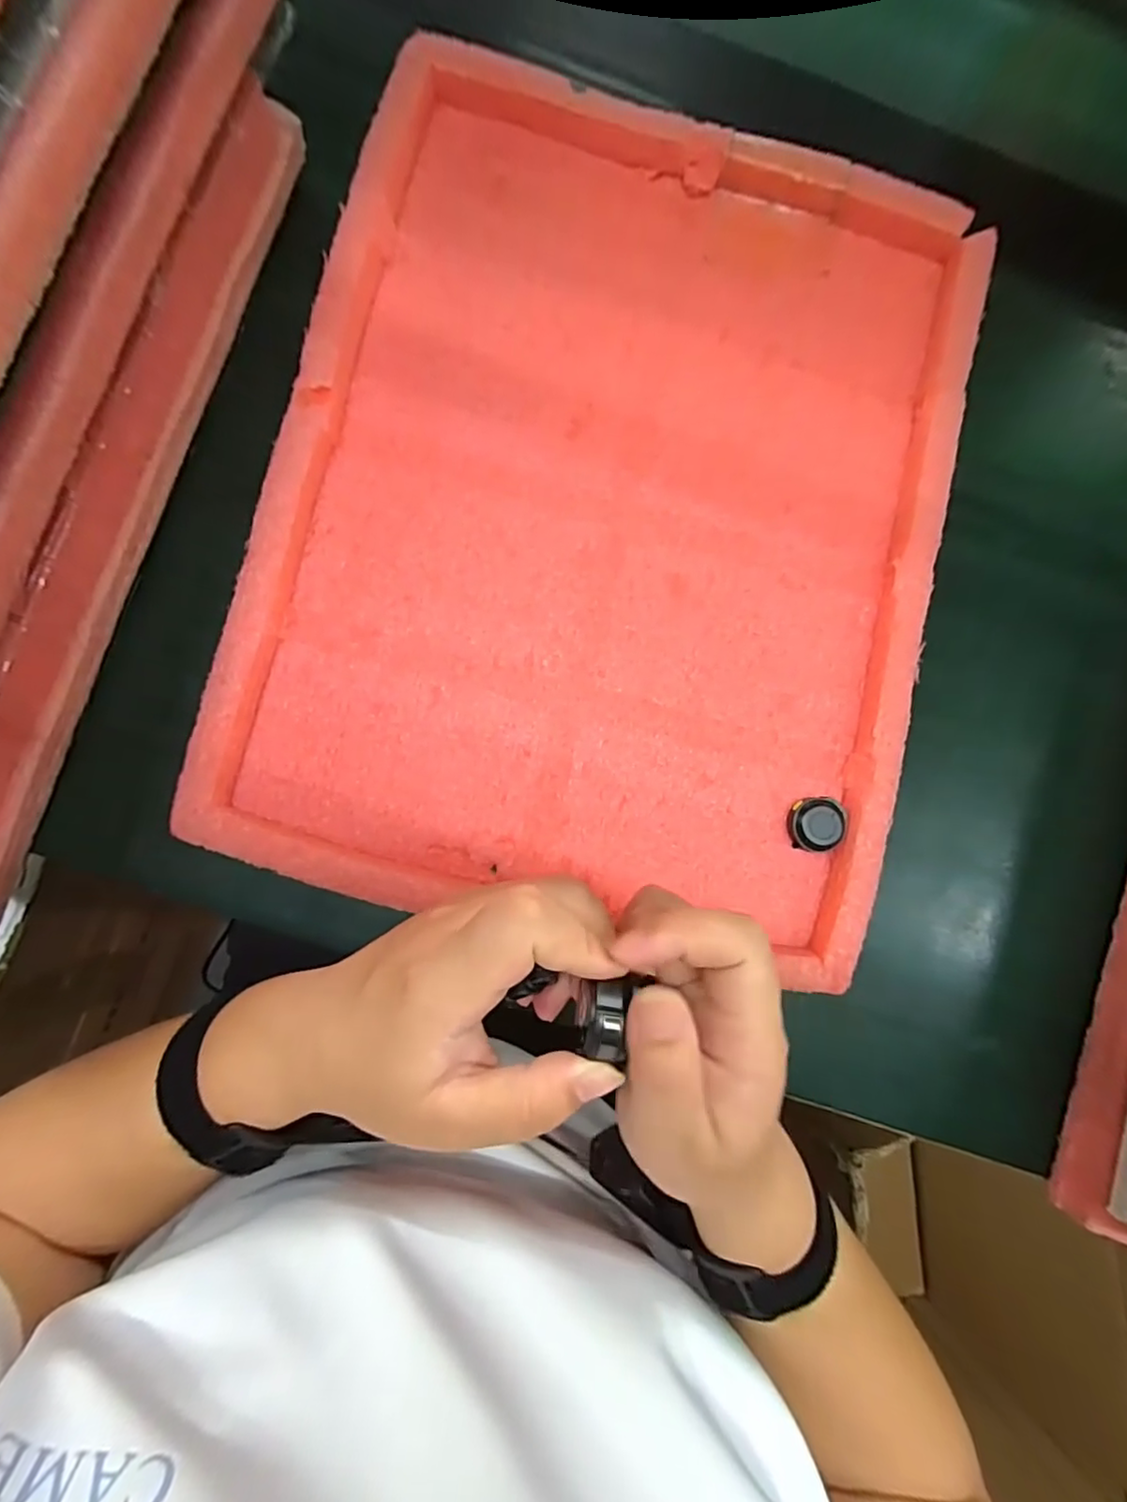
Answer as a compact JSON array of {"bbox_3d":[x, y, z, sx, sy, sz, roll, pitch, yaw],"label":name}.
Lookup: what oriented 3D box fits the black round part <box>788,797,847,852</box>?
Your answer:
[{"bbox_3d":[0.141,0.040,0.325,0.029,0.015,0.028,0,87,-5],"label":"black round part"}]

